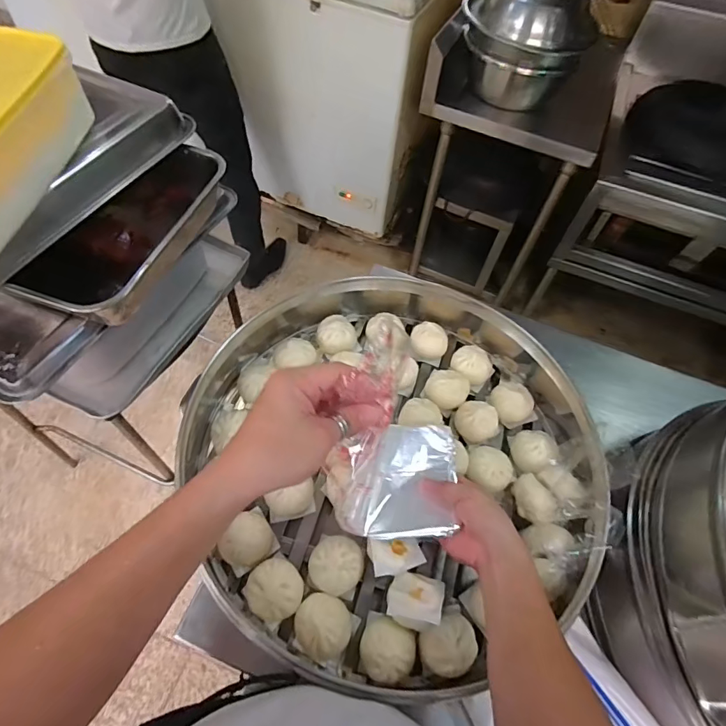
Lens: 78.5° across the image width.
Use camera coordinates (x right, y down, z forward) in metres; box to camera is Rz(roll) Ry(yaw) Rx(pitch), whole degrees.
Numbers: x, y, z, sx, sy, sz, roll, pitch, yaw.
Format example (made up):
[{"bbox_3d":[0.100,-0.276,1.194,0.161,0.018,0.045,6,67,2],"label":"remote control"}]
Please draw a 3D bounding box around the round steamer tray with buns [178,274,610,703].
[{"bbox_3d":[0.051,0.099,0.628,0.524,0.125,0.576,1,58,-1],"label":"round steamer tray with buns"}]

